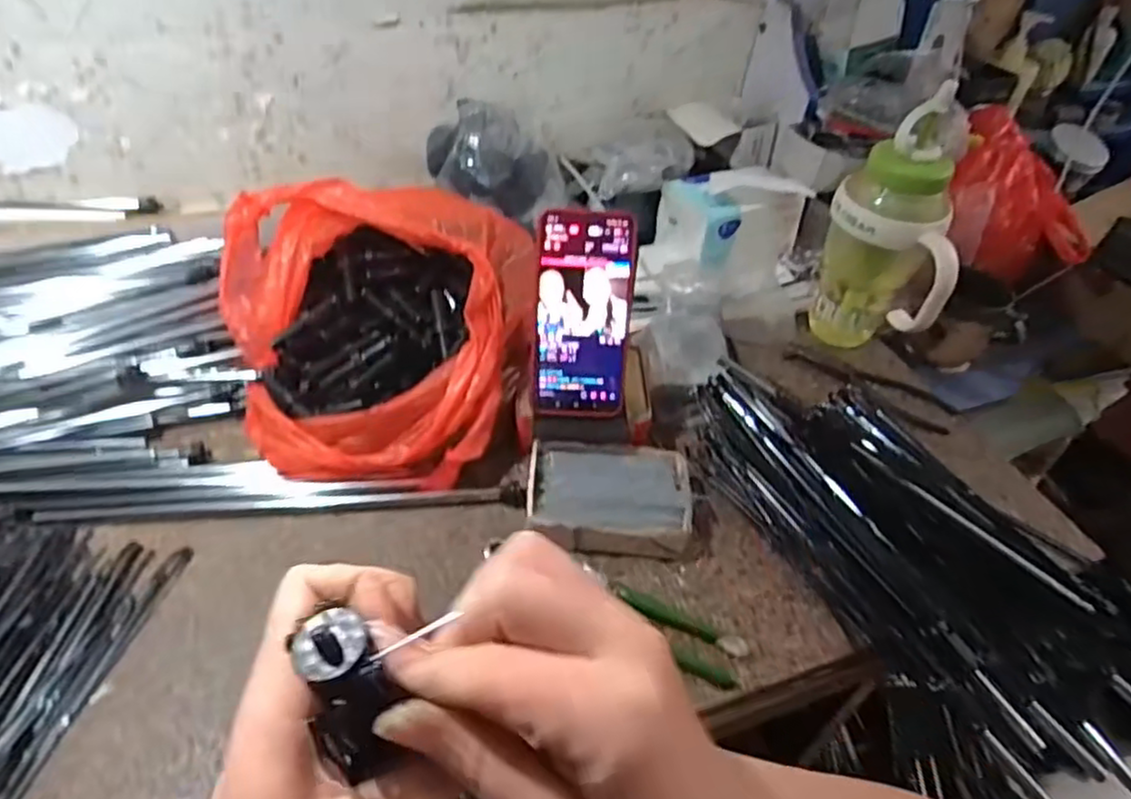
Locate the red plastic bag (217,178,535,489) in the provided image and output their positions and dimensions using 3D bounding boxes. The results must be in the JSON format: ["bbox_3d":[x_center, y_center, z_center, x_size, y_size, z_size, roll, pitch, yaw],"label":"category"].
[{"bbox_3d":[-0.164,-0.063,0.624,0.261,0.150,0.257,-2,44,-7],"label":"red plastic bag"}]

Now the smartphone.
[{"bbox_3d":[0.014,-0.067,0.570,0.078,0.164,0.009,1,14,-3],"label":"smartphone"}]

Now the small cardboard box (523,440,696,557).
[{"bbox_3d":[0.037,0.081,0.580,0.130,0.040,0.095,1,44,-4],"label":"small cardboard box"}]

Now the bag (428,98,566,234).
[{"bbox_3d":[-0.078,-0.265,0.774,0.157,0.096,0.079,17,45,13],"label":"bag"}]

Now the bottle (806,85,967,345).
[{"bbox_3d":[0.314,-0.143,0.691,0.094,0.257,0.112,3,44,-2],"label":"bottle"}]

